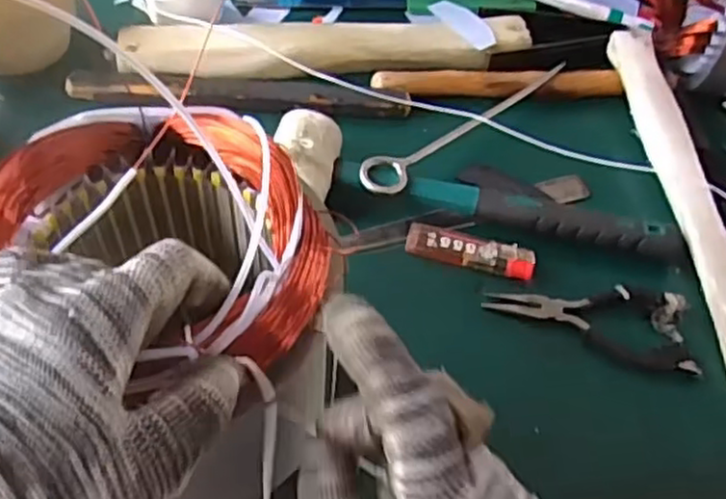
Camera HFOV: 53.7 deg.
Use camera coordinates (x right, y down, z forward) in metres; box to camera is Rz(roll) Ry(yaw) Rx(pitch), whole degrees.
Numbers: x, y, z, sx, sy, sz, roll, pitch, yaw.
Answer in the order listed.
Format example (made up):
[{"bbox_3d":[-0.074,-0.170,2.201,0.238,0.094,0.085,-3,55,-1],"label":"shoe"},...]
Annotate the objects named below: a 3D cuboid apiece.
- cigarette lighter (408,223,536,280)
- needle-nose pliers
[{"bbox_3d":[0.073,0.003,0.491,0.085,0.017,0.023,15,54,8],"label":"cigarette lighter"},{"bbox_3d":[0.146,0.048,0.459,0.128,0.008,0.055,4,53,0],"label":"needle-nose pliers"}]

